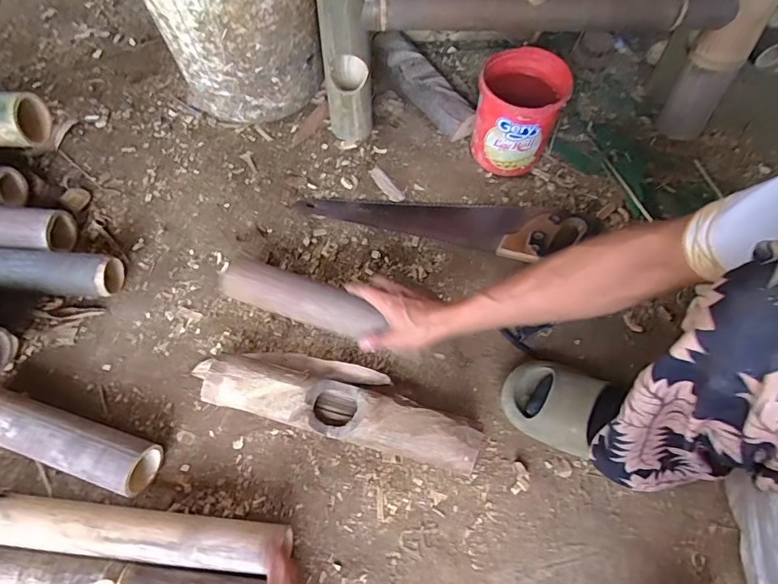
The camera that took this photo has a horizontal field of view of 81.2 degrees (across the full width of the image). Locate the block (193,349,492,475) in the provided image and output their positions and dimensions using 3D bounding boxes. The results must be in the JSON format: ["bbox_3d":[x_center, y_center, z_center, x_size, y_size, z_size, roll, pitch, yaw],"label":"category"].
[{"bbox_3d":[-0.075,0.143,0.622,0.400,0.060,0.105,15,65,5],"label":"block"}]

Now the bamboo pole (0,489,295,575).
[{"bbox_3d":[-0.443,0.271,0.537,0.650,0.052,0.055,6,64,1],"label":"bamboo pole"}]

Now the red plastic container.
[{"bbox_3d":[0.219,-0.310,0.788,0.135,0.157,0.145,18,65,6],"label":"red plastic container"}]

